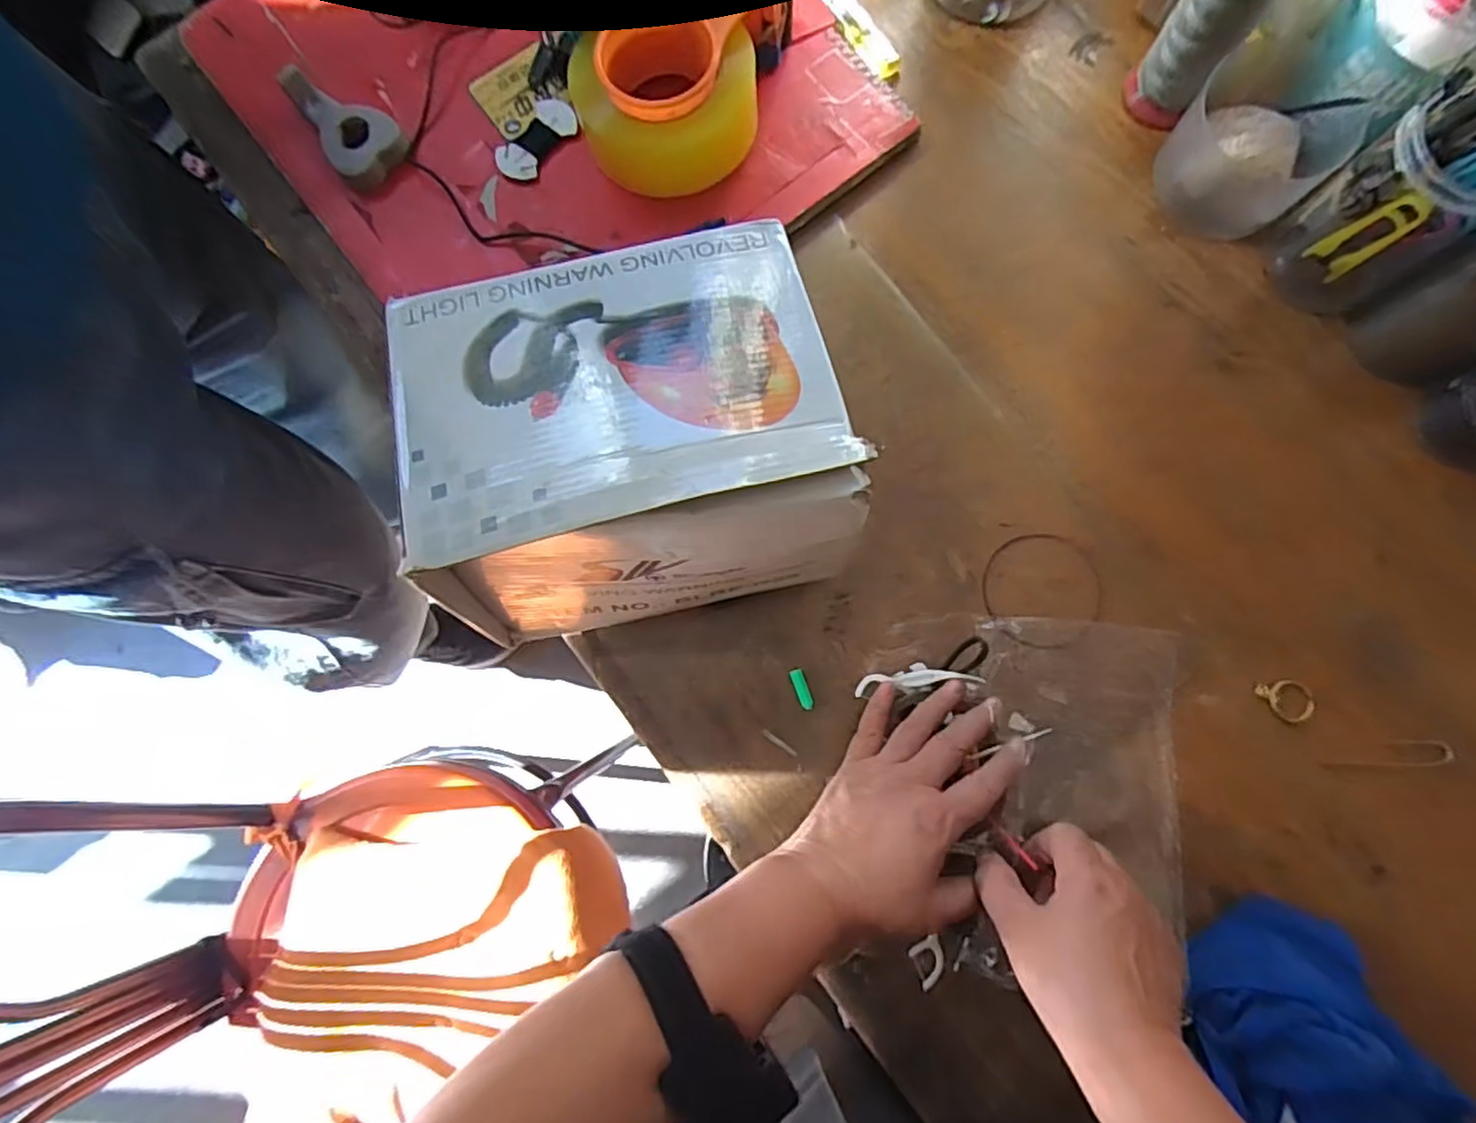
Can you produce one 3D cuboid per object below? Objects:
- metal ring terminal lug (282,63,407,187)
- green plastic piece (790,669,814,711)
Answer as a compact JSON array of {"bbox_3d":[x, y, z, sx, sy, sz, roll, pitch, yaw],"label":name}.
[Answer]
[{"bbox_3d":[-0.289,-0.317,0.502,0.103,0.015,0.051,44,83,9],"label":"metal ring terminal lug"},{"bbox_3d":[0.040,0.080,0.437,0.008,0.004,0.025,-21,79,-2],"label":"green plastic piece"}]

